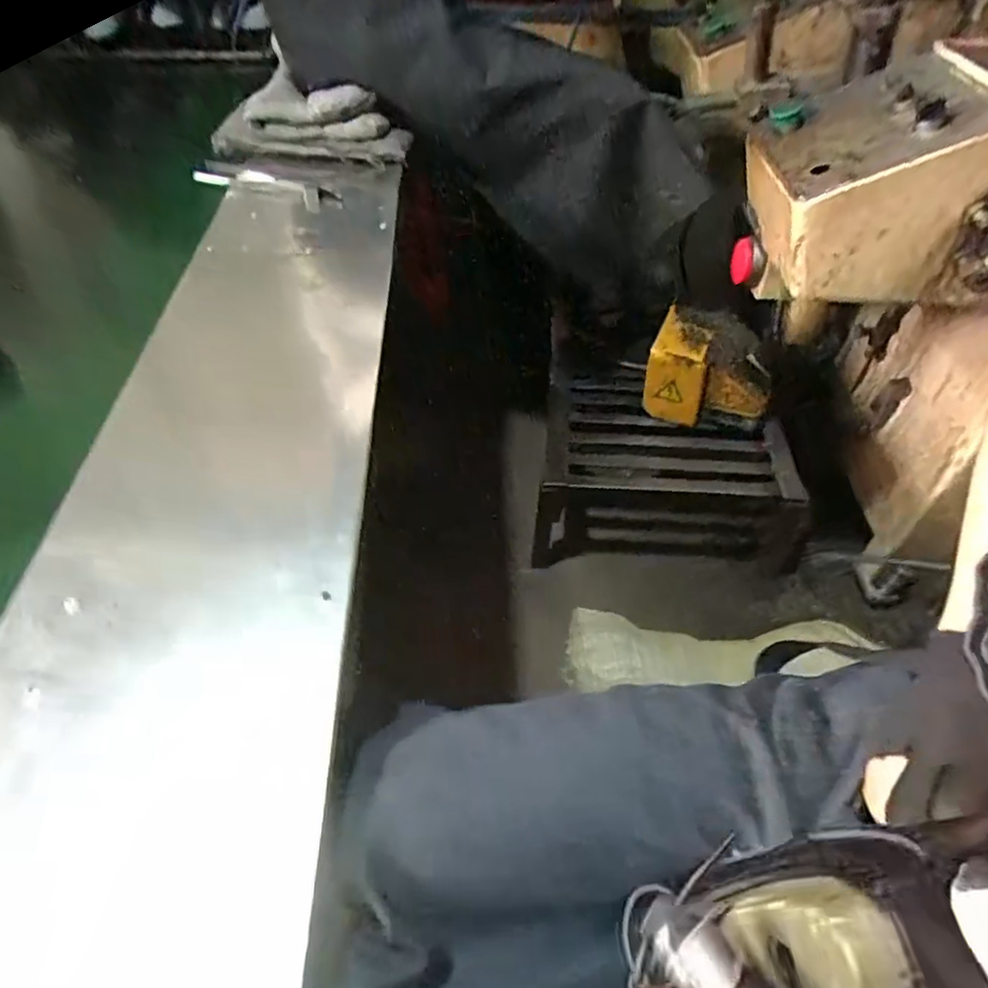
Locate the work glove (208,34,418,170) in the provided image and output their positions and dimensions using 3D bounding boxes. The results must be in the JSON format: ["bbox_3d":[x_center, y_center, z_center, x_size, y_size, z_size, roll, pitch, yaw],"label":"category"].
[{"bbox_3d":[-0.261,-0.529,0.880,0.283,0.106,0.071,14,49,11],"label":"work glove"}]

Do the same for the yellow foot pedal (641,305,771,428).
[{"bbox_3d":[0.412,-0.242,1.229,0.220,0.158,0.220,12,49,10],"label":"yellow foot pedal"}]

